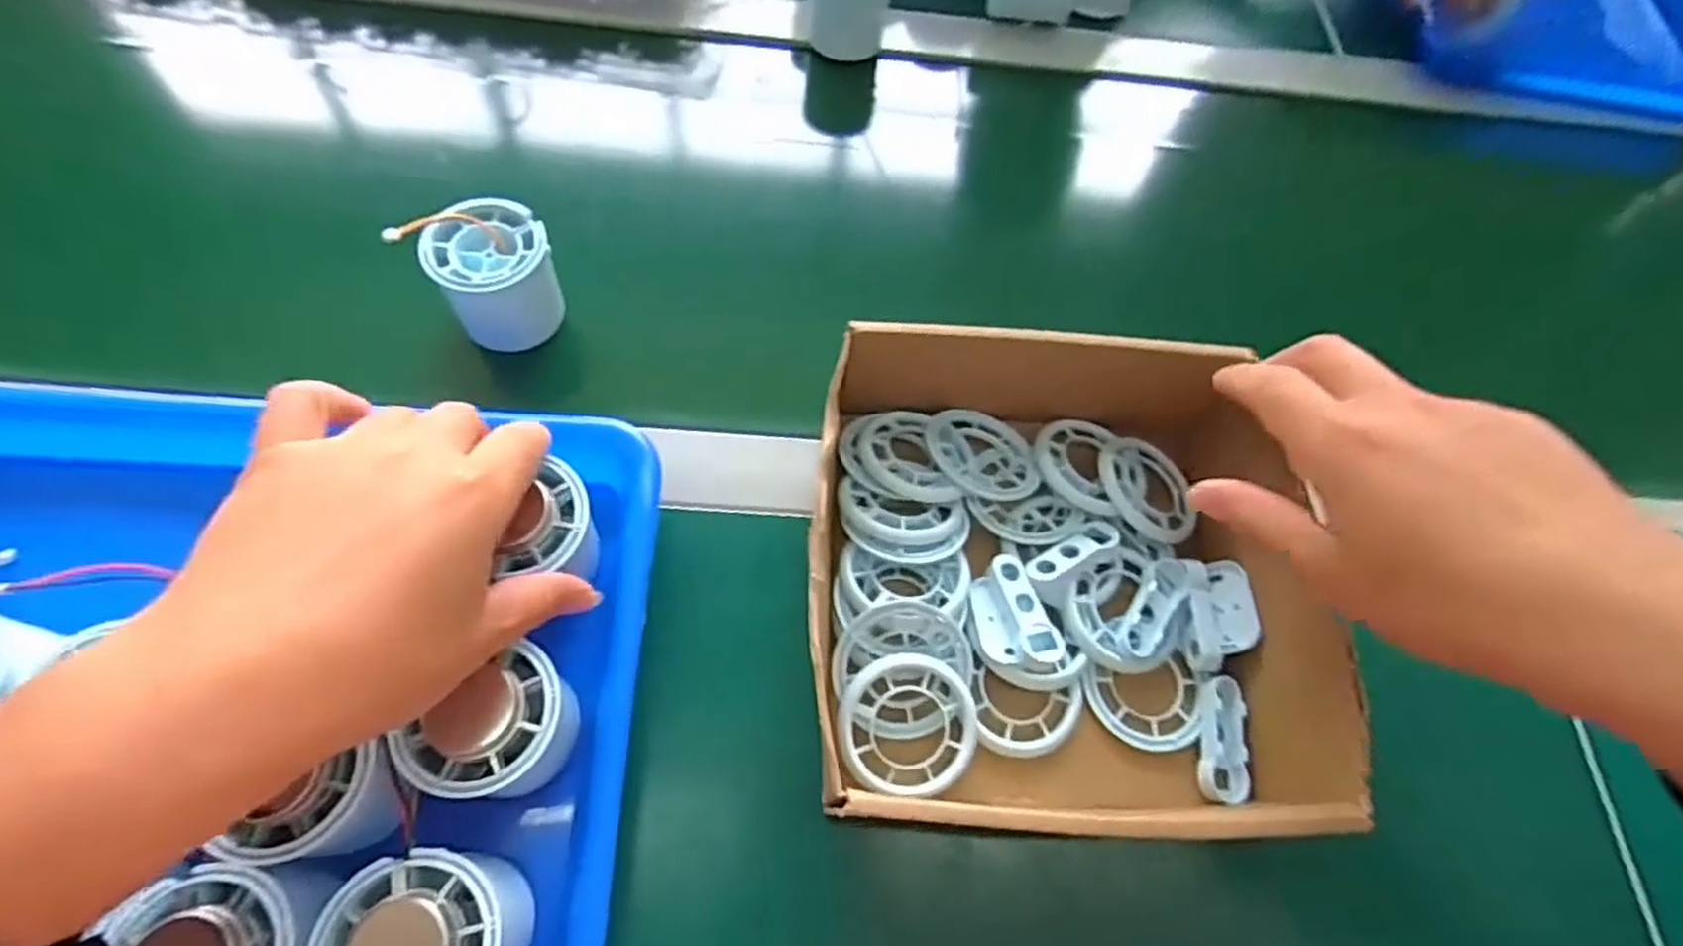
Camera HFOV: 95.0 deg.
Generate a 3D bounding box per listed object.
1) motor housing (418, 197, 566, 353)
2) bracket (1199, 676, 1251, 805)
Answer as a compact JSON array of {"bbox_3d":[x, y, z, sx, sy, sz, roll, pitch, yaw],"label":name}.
[{"bbox_3d":[-0.169,-0.097,0.381,0.052,0.054,0.050,1,64,-2],"label":"motor housing"},{"bbox_3d":[0.161,0.113,0.328,0.020,0.013,0.050,5,64,0],"label":"bracket"}]

